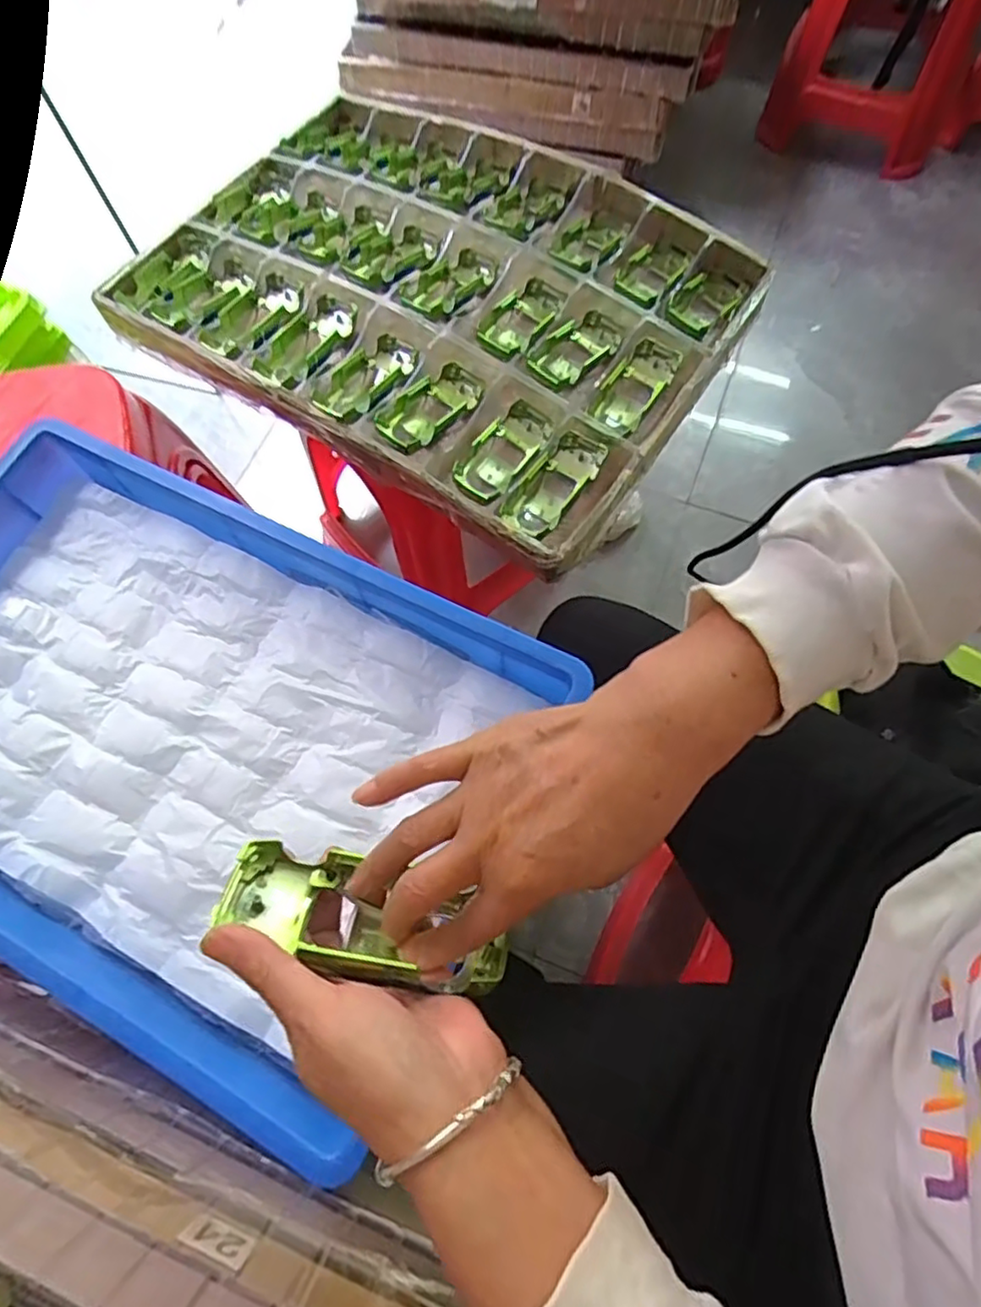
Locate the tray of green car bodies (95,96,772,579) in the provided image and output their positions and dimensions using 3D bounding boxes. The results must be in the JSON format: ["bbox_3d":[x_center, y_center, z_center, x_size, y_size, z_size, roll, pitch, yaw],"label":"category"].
[{"bbox_3d":[-0.066,-0.425,0.752,0.644,0.064,0.479,32,73,13],"label":"tray of green car bodies"}]

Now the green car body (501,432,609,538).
[{"bbox_3d":[0.065,-0.170,0.660,0.054,0.035,0.123,33,73,13],"label":"green car body"}]

